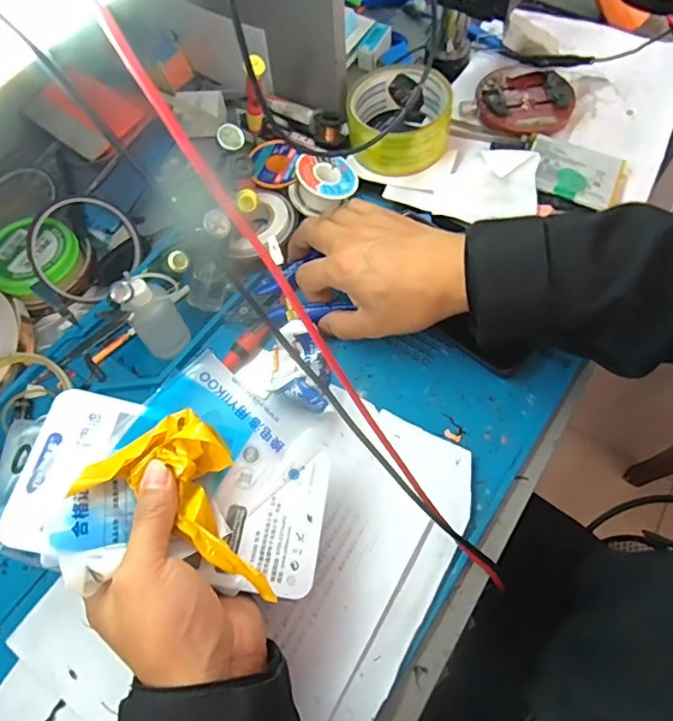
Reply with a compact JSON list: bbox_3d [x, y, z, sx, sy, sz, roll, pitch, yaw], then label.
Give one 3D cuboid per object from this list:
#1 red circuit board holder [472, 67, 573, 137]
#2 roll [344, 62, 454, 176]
[{"bbox_3d":[0.172,-0.237,0.471,0.084,0.018,0.079,-1,64,3],"label":"red circuit board holder"},{"bbox_3d":[0.055,-0.216,0.452,0.089,0.042,0.088,-1,64,3],"label":"roll"}]

